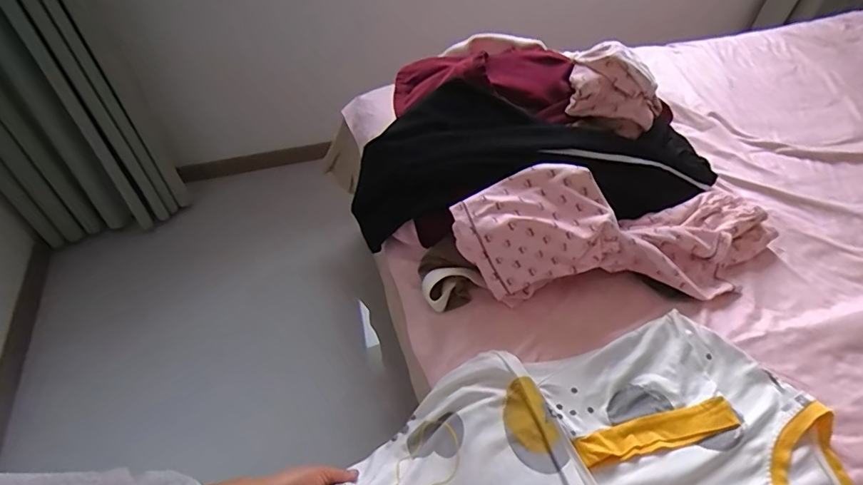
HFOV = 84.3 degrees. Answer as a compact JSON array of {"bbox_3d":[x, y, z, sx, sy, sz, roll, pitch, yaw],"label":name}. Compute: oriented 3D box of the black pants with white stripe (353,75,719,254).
[{"bbox_3d":[0.182,-0.123,0.796,0.609,0.191,0.195,-3,50,-5],"label":"black pants with white stripe"}]

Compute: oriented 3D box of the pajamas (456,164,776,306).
[{"bbox_3d":[0.287,-0.012,0.703,0.500,0.133,0.171,-6,50,-7],"label":"pajamas"}]

